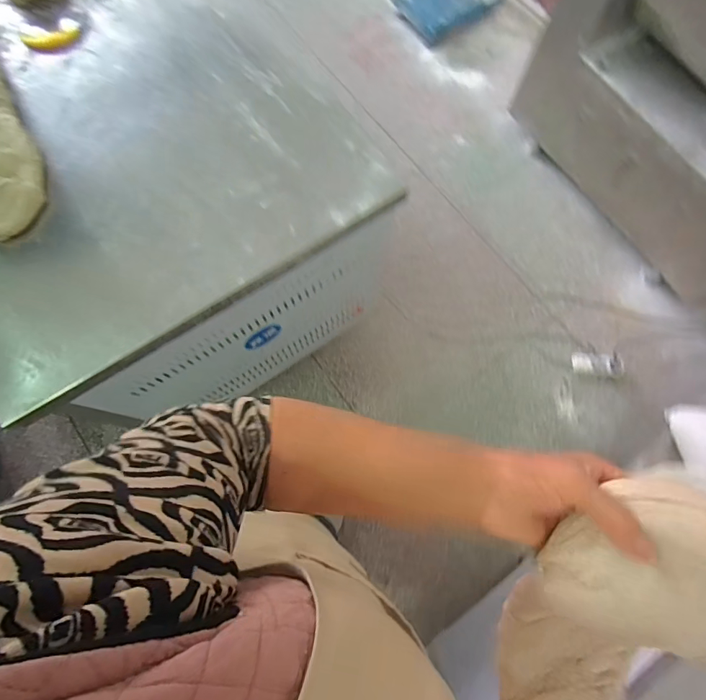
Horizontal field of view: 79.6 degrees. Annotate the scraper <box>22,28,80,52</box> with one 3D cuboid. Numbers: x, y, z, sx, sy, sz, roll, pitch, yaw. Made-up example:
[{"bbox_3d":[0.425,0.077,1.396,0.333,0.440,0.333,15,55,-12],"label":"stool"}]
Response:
[{"bbox_3d":[-0.635,-0.657,0.898,0.105,0.022,0.039,-27,77,-7],"label":"scraper"}]

